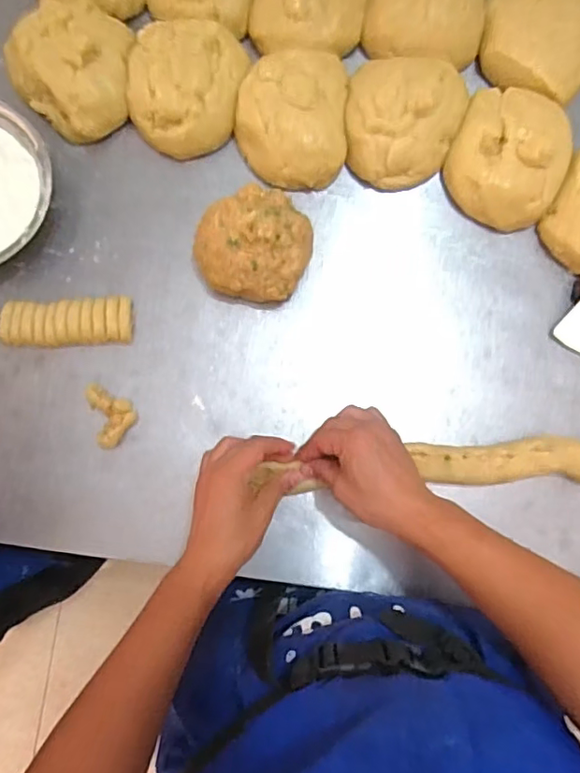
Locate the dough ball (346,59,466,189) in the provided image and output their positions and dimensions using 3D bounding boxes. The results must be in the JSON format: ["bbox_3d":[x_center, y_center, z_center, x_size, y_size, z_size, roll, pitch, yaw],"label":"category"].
[{"bbox_3d":[0.127,-0.290,0.607,0.127,0.051,0.126,0,85,-1],"label":"dough ball"}]

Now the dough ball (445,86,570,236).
[{"bbox_3d":[0.244,-0.255,0.614,0.128,0.057,0.147,25,86,1],"label":"dough ball"}]

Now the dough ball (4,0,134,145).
[{"bbox_3d":[-0.230,-0.354,0.613,0.140,0.048,0.134,41,86,2],"label":"dough ball"}]

